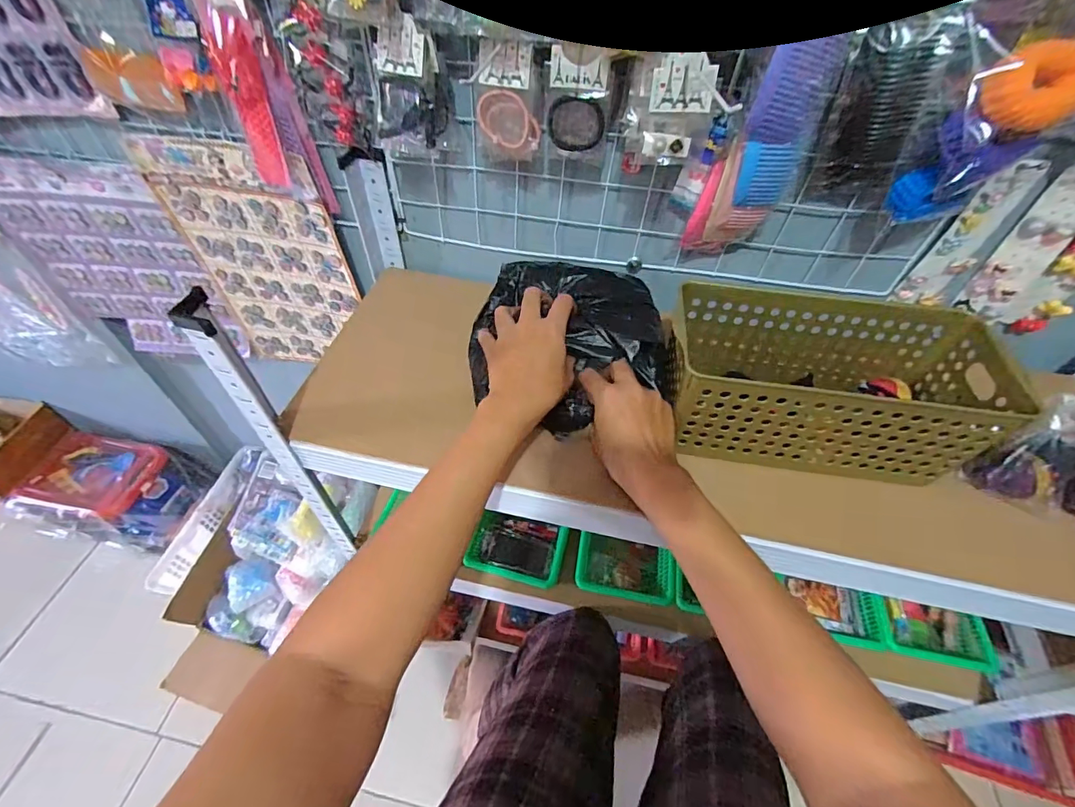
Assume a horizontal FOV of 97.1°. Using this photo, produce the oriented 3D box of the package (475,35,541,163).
[{"bbox_3d":[-0.029,-0.281,0.448,0.056,0.096,0.021,23,53,16],"label":"package"}]

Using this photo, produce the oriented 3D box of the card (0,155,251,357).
[{"bbox_3d":[-0.643,-0.206,0.742,0.265,0.334,0.022,2,47,2],"label":"card"}]

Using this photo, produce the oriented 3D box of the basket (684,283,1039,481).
[{"bbox_3d":[0.264,-0.020,0.450,0.260,0.109,0.126,8,50,5],"label":"basket"}]

